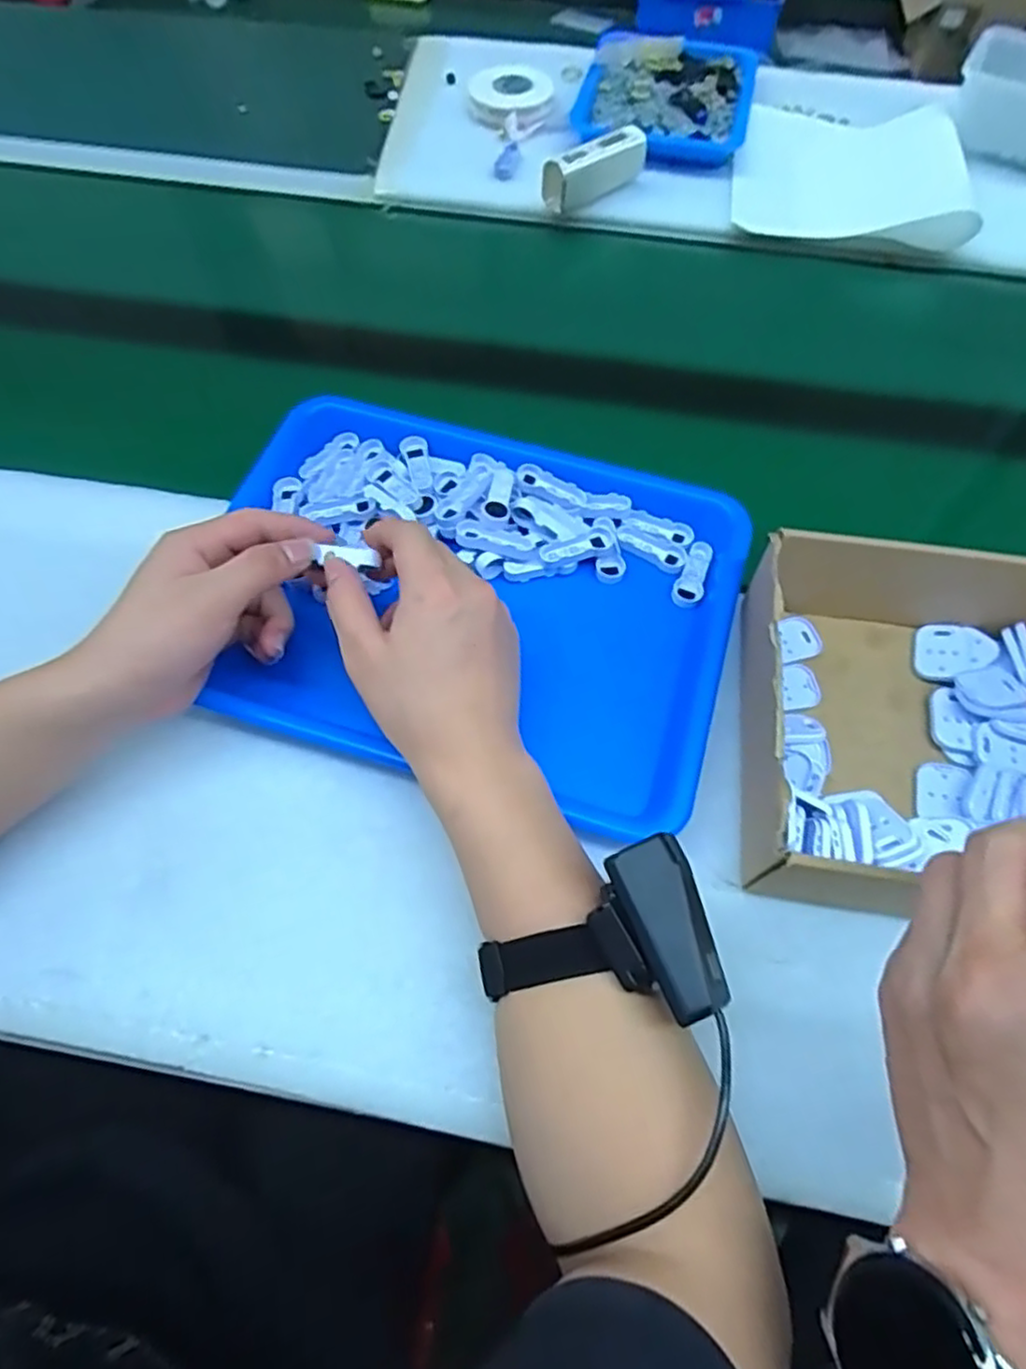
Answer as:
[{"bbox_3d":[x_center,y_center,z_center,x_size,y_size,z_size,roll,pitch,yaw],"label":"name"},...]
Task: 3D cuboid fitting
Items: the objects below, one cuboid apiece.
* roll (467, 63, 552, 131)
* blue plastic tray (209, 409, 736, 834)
[{"bbox_3d":[-0.004,-0.616,0.720,0.084,0.027,0.082,0,63,-1],"label":"roll"},{"bbox_3d":[-0.025,-0.062,0.446,0.329,0.030,0.253,15,63,7],"label":"blue plastic tray"}]

